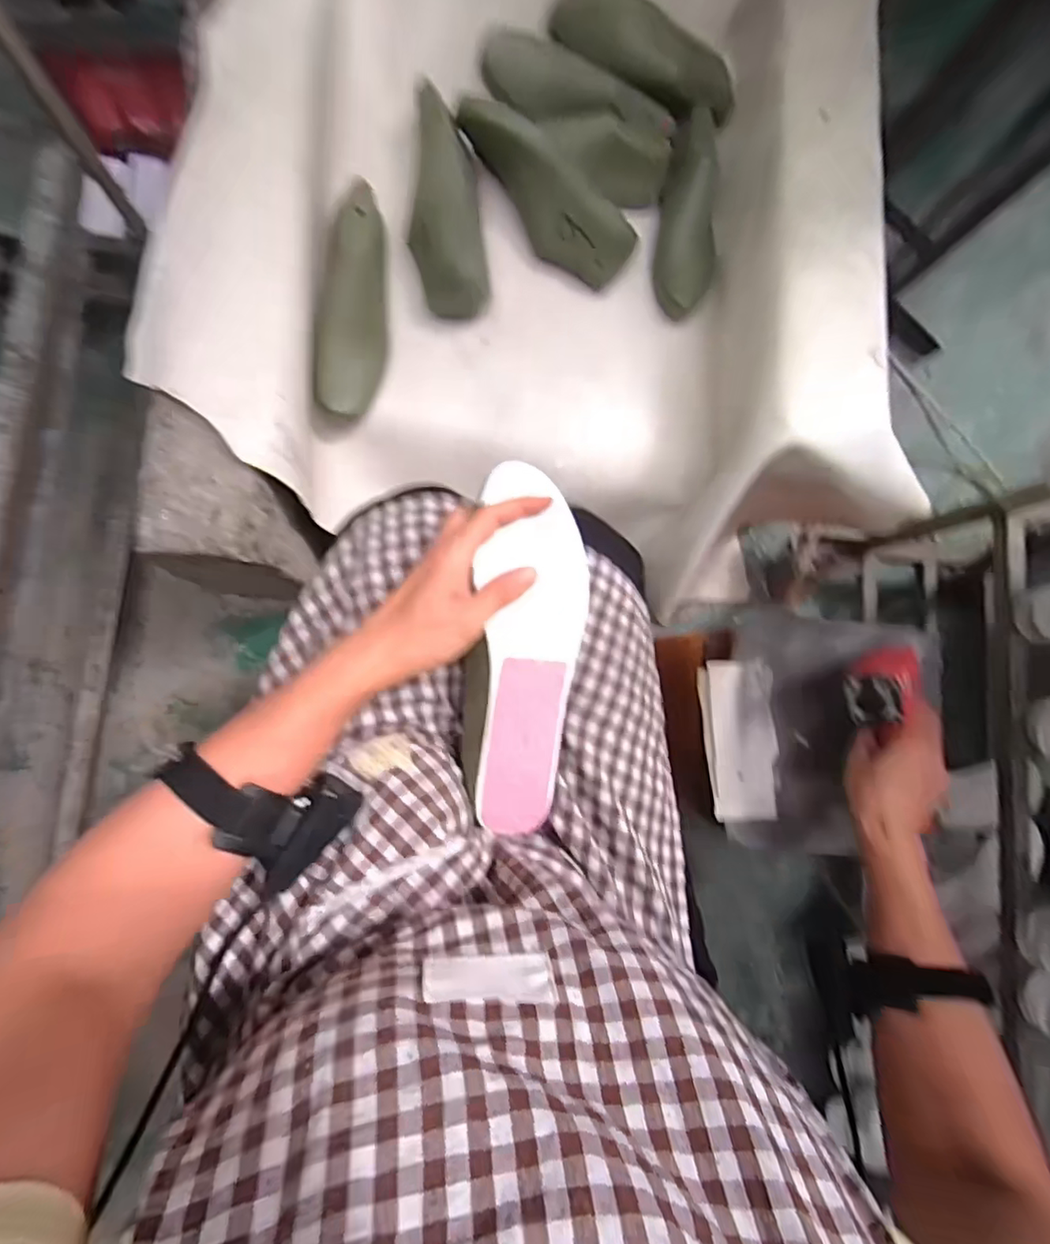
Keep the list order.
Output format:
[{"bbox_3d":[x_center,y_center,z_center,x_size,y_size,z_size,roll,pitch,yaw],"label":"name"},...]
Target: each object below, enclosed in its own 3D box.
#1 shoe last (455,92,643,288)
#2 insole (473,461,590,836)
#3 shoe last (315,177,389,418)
[{"bbox_3d":[0.026,-0.515,0.707,0.251,0.072,0.074,37,81,-21],"label":"shoe last"},{"bbox_3d":[0.006,0.020,0.410,0.075,0.013,0.249,-1,94,-18],"label":"insole"},{"bbox_3d":[-0.197,-0.369,0.690,0.077,0.055,0.246,8,101,-6],"label":"shoe last"}]

